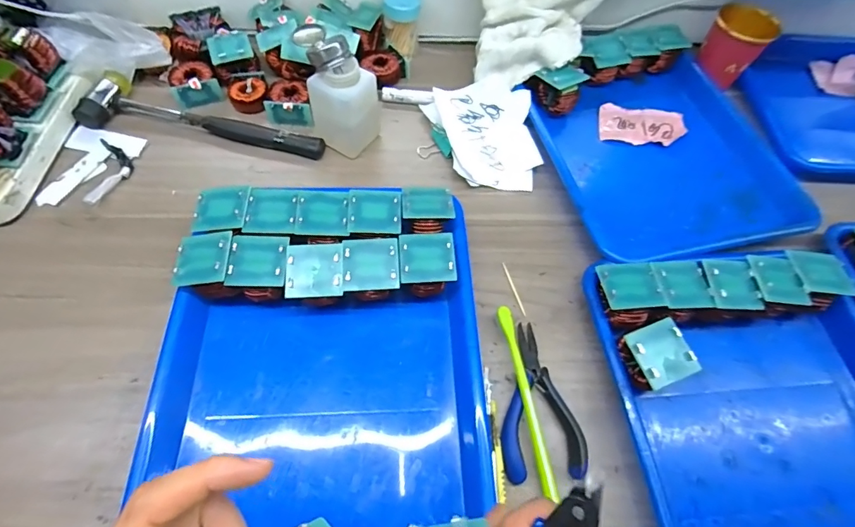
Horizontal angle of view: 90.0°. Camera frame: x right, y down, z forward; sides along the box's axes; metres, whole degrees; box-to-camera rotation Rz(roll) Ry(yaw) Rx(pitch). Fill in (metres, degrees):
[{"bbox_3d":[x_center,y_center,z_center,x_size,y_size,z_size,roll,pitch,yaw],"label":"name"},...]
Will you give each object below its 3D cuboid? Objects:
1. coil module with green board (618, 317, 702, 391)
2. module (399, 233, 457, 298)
[{"bbox_3d":[0.181,0.080,0.350,0.050,0.049,0.046,-17,63,-13],"label":"coil module with green board"},{"bbox_3d":[-0.001,0.006,0.385,0.047,0.050,0.046,-2,60,-5],"label":"module"}]

